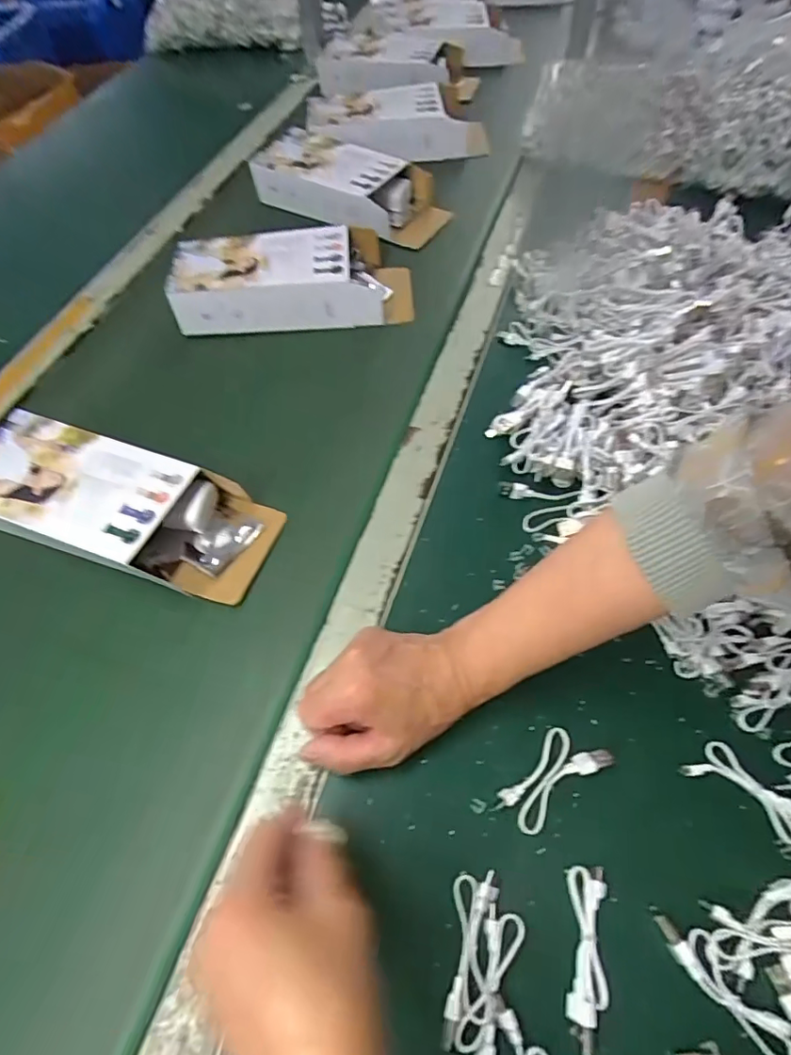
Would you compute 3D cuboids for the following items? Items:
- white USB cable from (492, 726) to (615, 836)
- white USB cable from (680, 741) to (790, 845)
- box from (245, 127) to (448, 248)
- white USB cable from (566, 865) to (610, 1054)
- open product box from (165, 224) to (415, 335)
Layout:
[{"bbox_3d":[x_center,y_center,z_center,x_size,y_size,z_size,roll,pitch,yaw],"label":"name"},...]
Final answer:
[{"bbox_3d":[0.099,0.158,0.334,0.071,0.012,0.037,-41,64,-19],"label":"white USB cable"},{"bbox_3d":[0.217,0.159,0.328,0.067,0.009,0.031,31,65,21],"label":"white USB cable"},{"bbox_3d":[-0.063,-0.449,0.696,0.254,0.058,0.111,25,63,18],"label":"box"},{"bbox_3d":[0.104,0.231,0.288,0.021,0.013,0.079,7,59,8],"label":"white USB cable"},{"bbox_3d":[-0.114,-0.282,0.593,0.258,0.057,0.115,-5,58,1],"label":"open product box"}]

